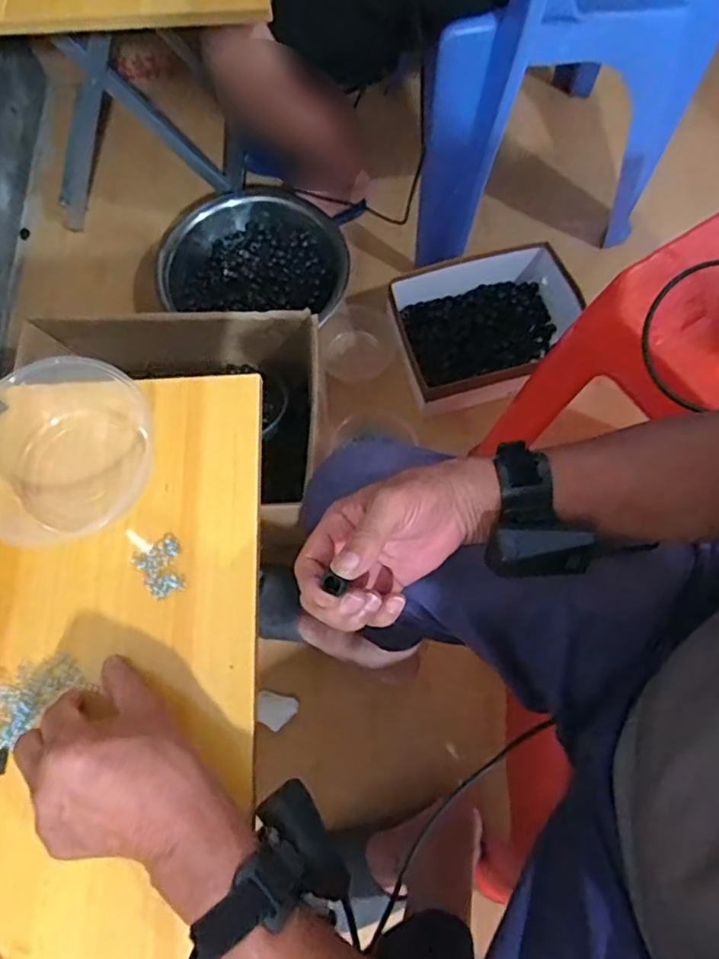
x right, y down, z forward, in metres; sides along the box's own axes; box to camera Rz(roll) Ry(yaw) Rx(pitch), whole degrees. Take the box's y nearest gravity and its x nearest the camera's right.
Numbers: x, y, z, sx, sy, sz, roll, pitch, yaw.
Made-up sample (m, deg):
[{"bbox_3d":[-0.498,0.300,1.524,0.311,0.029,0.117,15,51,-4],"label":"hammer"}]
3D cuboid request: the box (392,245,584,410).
[{"bbox_3d":[0.212,-0.256,1.010,0.285,0.106,0.227,-10,70,-2],"label":"box"}]

